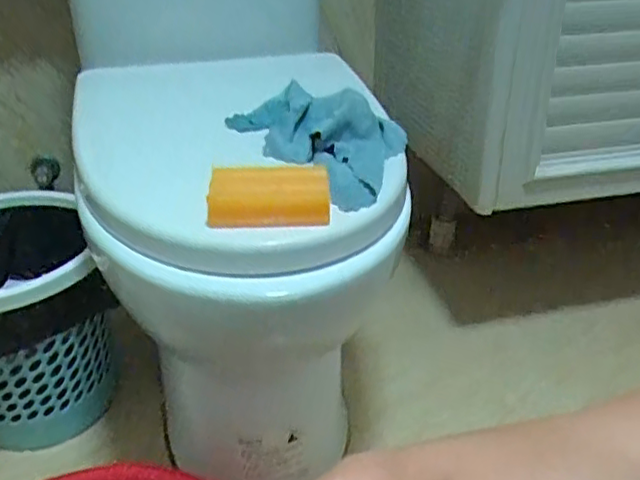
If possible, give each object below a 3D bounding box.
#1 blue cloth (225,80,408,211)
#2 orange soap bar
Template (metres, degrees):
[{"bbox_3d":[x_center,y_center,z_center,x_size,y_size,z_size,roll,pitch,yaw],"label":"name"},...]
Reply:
[{"bbox_3d":[0.023,-0.113,0.679,0.155,0.041,0.226,-17,33,-28],"label":"blue cloth"},{"bbox_3d":[-0.043,-0.040,0.556,0.101,0.035,0.056,-1,29,-2],"label":"orange soap bar"}]

